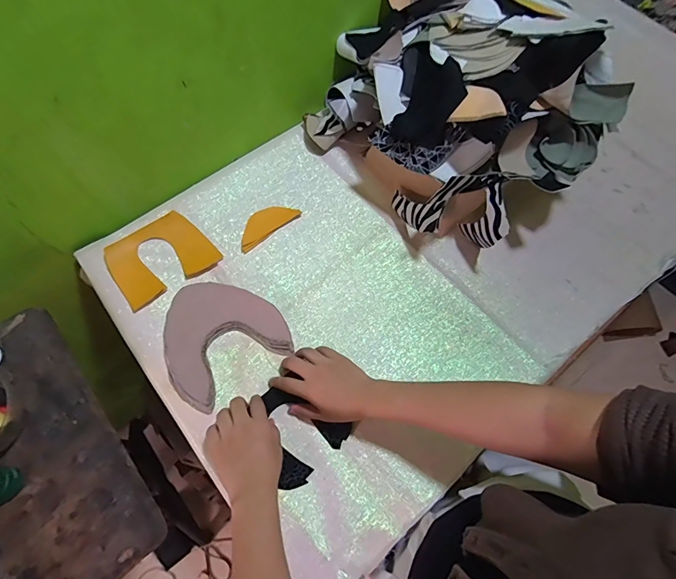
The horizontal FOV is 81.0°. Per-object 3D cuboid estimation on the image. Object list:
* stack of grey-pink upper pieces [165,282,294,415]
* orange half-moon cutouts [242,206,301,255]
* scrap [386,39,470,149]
[{"bbox_3d":[-0.172,0.058,0.566,0.165,0.019,0.169,-35,71,-15],"label":"stack of grey-pink upper pieces"},{"bbox_3d":[-0.118,-0.109,0.647,0.111,0.007,0.044,-38,72,-16],"label":"orange half-moon cutouts"},{"bbox_3d":[0.114,-0.266,0.540,0.106,0.027,0.123,-26,74,34],"label":"scrap"}]

